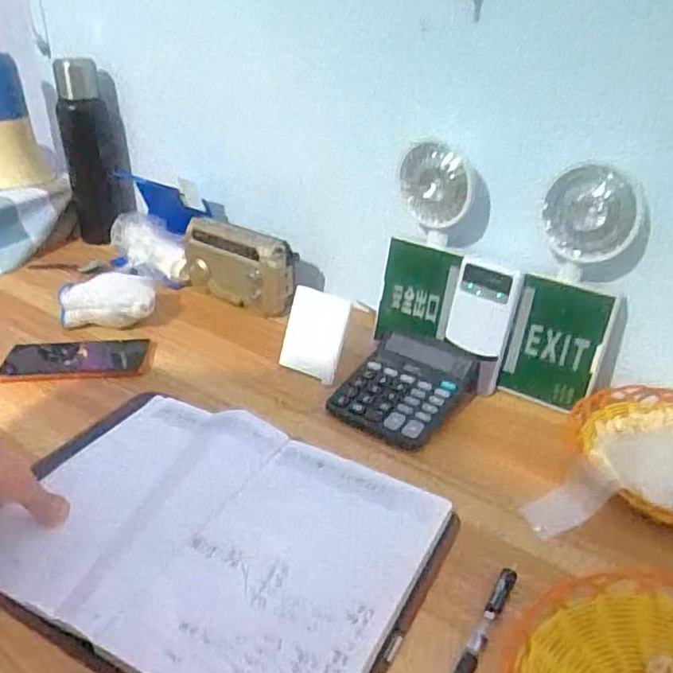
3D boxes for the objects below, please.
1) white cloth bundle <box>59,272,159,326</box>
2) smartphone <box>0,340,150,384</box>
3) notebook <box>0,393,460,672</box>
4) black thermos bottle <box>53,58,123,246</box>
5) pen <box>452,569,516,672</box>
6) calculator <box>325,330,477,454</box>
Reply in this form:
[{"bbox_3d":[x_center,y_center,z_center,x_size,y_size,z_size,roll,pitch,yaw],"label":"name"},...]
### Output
[{"bbox_3d":[-0.297,-0.044,0.811,0.127,0.055,0.066,6,31,9],"label":"white cloth bundle"},{"bbox_3d":[-0.315,0.028,0.742,0.164,0.008,0.087,-1,30,-3],"label":"smartphone"},{"bbox_3d":[-0.107,0.158,0.513,0.356,0.018,0.251,17,35,24],"label":"notebook"},{"bbox_3d":[-0.406,-0.301,1.022,0.079,0.272,0.080,-9,32,-16],"label":"black thermos bottle"},{"bbox_3d":[0.100,0.213,0.435,0.012,0.009,0.128,19,36,27],"label":"pen"},{"bbox_3d":[0.073,0.054,0.679,0.118,0.034,0.141,21,37,29],"label":"calculator"}]

